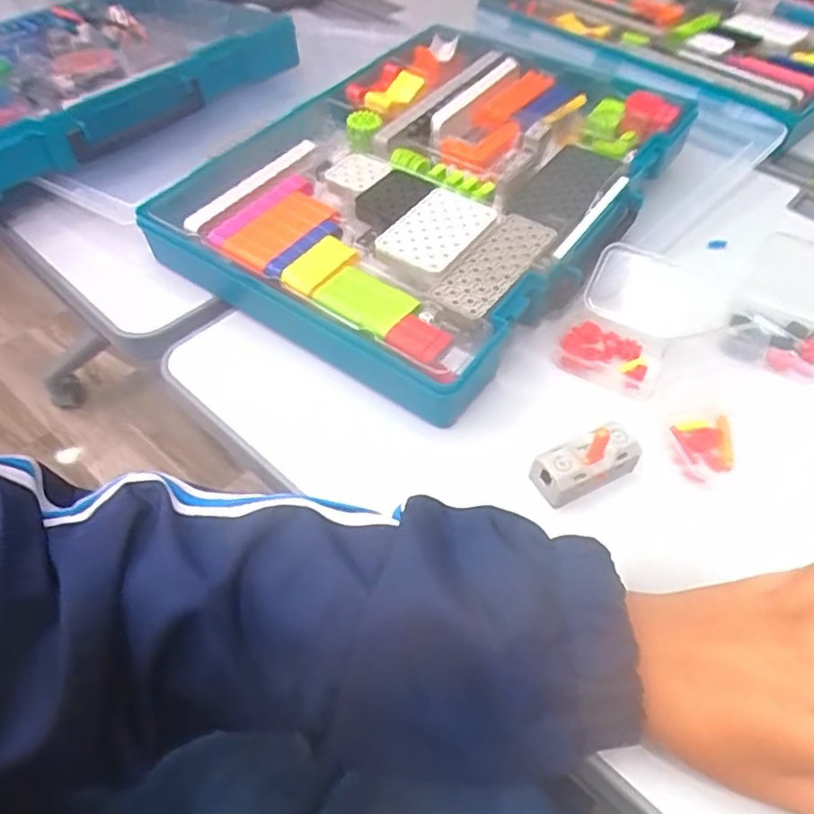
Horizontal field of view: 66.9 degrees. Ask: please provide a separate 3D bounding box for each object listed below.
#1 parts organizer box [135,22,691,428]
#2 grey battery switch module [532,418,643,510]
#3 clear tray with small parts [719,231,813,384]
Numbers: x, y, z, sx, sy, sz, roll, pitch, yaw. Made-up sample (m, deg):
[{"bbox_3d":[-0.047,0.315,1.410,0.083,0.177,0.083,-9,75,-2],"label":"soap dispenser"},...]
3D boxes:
[{"bbox_3d":[0.023,-0.176,0.469,0.268,0.050,0.377,29,56,20],"label":"parts organizer box"},{"bbox_3d":[0.096,0.025,0.321,0.057,0.036,0.023,-20,54,-17],"label":"grey battery switch module"},{"bbox_3d":[0.248,-0.061,0.387,0.069,0.047,0.074,27,55,19],"label":"clear tray with small parts"}]

